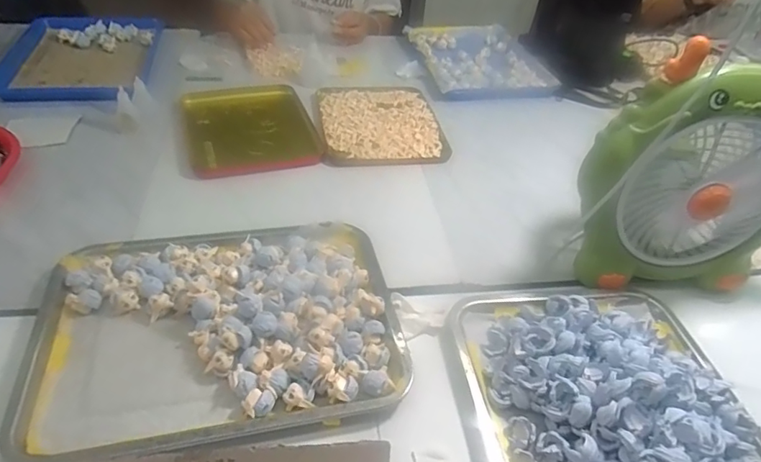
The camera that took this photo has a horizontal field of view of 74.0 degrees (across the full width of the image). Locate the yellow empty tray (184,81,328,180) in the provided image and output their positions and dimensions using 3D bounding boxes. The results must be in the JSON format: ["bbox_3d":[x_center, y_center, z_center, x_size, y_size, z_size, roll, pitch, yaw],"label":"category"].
[{"bbox_3d":[-0.219,-0.180,0.852,0.201,0.030,0.244,-11,44,-18],"label":"yellow empty tray"}]

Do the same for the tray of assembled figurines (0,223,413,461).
[{"bbox_3d":[-0.162,0.086,0.515,0.354,0.040,0.267,-6,43,-13],"label":"tray of assembled figurines"}]

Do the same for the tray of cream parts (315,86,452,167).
[{"bbox_3d":[-0.004,-0.191,0.895,0.206,0.026,0.256,-4,42,-10],"label":"tray of cream parts"}]

